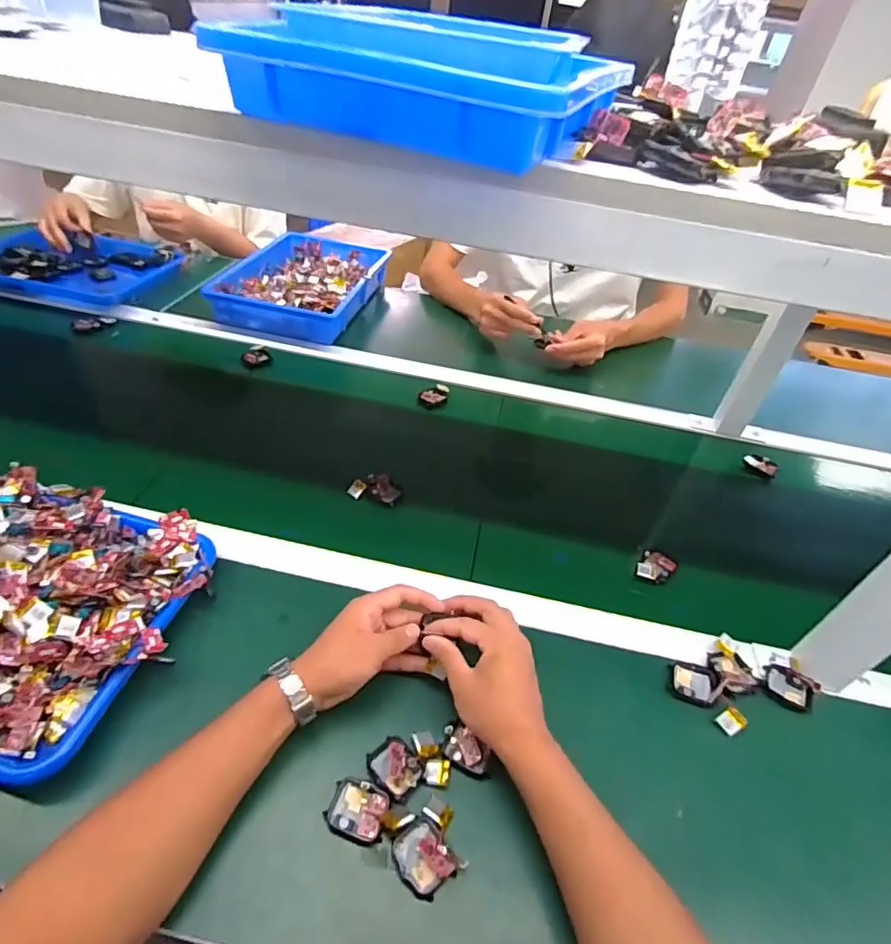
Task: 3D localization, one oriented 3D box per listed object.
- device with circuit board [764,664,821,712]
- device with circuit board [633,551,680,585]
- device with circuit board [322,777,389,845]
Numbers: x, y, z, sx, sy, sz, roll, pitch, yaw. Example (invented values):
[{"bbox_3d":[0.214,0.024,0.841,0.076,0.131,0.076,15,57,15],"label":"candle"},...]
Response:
[{"bbox_3d":[0.348,0.217,0.541,0.046,0.016,0.040,35,49,27],"label":"device with circuit board"},{"bbox_3d":[0.254,0.114,0.644,0.040,0.011,0.056,29,46,22],"label":"device with circuit board"},{"bbox_3d":[-0.069,0.271,0.428,0.047,0.010,0.039,17,43,11],"label":"device with circuit board"}]

